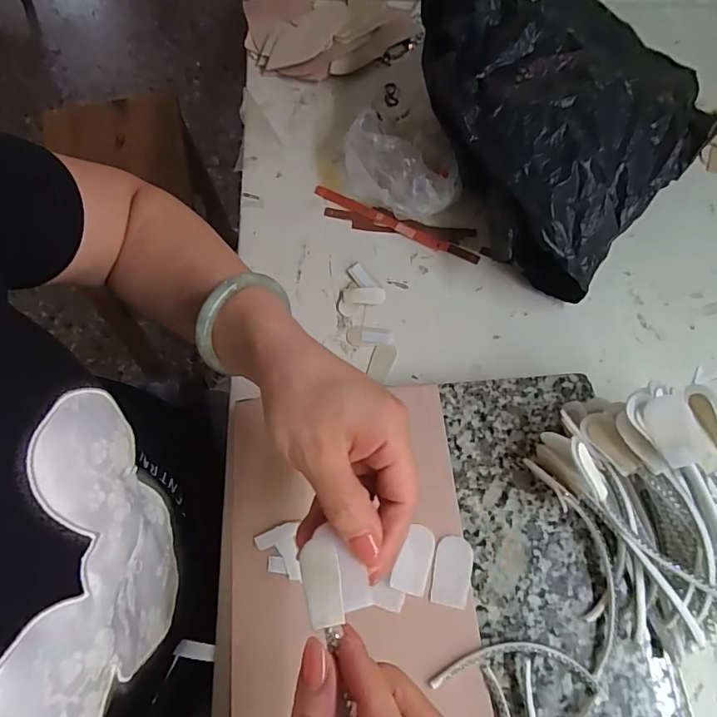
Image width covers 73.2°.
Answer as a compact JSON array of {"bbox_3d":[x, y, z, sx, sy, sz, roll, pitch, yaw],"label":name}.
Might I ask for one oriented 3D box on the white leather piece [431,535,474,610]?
[{"bbox_3d":[0.063,0.142,0.322,0.024,0.004,0.042,13,66,5],"label":"white leather piece"}]

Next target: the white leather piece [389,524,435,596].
[{"bbox_3d":[0.038,0.134,0.322,0.023,0.004,0.042,20,67,-6],"label":"white leather piece"}]

